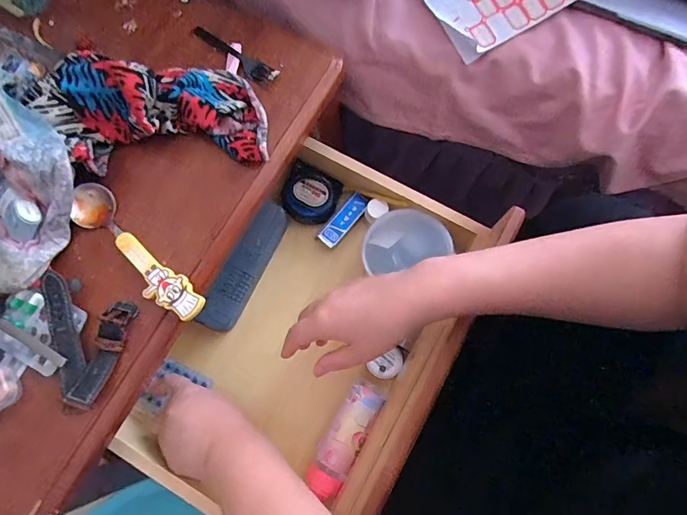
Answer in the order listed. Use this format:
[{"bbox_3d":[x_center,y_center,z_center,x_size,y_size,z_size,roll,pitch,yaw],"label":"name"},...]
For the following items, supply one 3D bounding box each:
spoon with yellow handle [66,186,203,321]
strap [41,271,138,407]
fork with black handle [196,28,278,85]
[{"bbox_3d":[-0.177,-0.004,0.367,0.152,0.015,0.036,42,79,12],"label":"spoon with yellow handle"},{"bbox_3d":[-0.217,0.065,0.348,0.081,0.023,0.081,19,75,7],"label":"strap"},{"bbox_3d":[-0.108,-0.199,0.422,0.104,0.006,0.017,35,78,11],"label":"fork with black handle"}]

